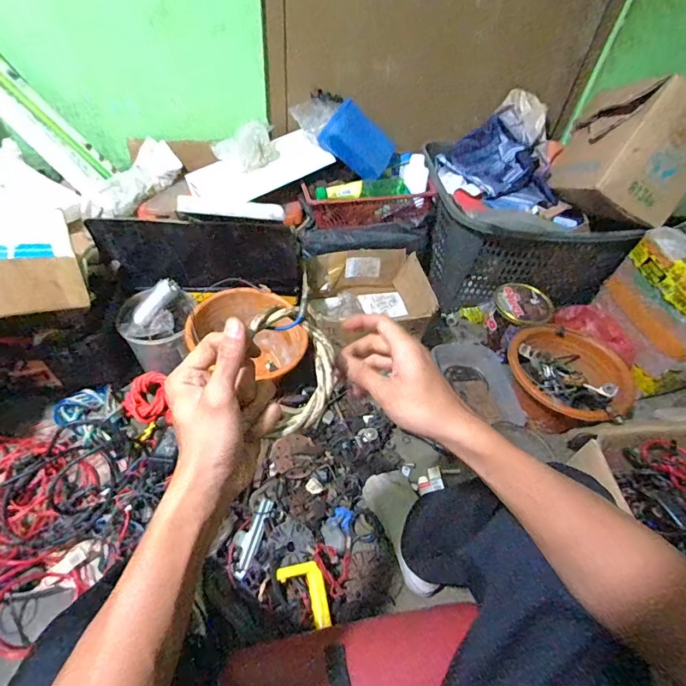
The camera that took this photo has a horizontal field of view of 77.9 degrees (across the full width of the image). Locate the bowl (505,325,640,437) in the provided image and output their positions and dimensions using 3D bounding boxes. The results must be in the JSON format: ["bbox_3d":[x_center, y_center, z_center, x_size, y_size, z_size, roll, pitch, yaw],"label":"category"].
[{"bbox_3d":[0.495,0.081,0.967,0.238,0.139,0.245,3,49,-3],"label":"bowl"}]

